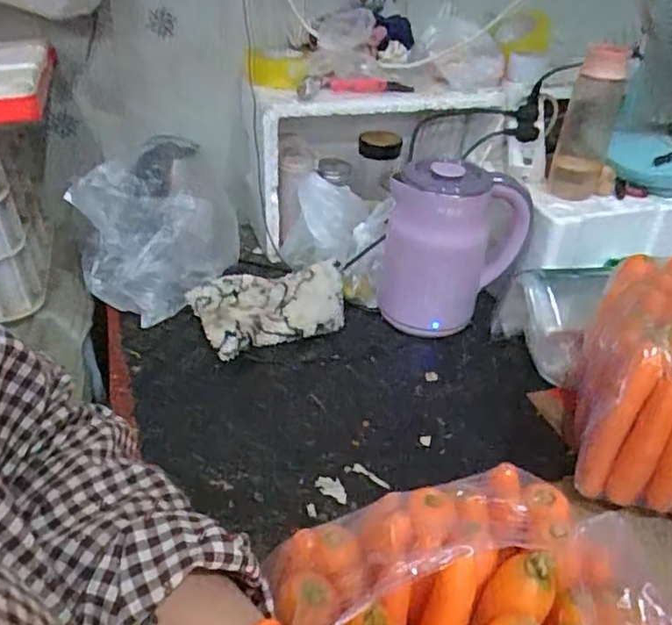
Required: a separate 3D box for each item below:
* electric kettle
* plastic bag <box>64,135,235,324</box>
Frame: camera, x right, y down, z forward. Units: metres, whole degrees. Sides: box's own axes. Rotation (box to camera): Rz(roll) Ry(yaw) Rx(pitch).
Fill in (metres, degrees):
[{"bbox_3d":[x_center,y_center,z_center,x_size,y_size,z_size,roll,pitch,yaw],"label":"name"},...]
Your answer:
[{"bbox_3d":[0.176,-0.098,0.934,0.205,0.238,0.130,9,34,11],"label":"electric kettle"},{"bbox_3d":[-0.268,-0.138,0.960,0.169,0.206,0.240,23,38,28],"label":"plastic bag"}]

